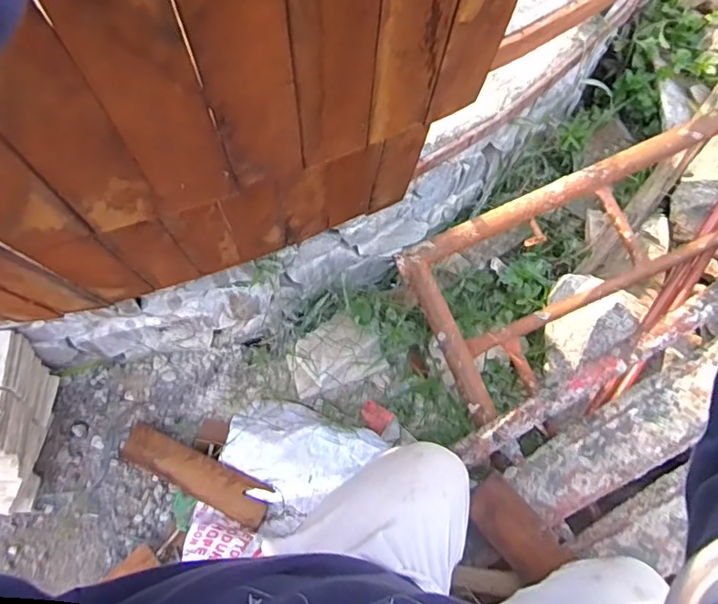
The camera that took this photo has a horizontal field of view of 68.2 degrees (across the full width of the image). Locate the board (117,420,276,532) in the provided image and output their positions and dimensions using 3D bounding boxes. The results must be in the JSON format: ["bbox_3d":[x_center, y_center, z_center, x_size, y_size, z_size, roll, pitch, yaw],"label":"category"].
[{"bbox_3d":[-0.329,0.338,1.055,0.354,0.019,0.079,17,67,25],"label":"board"}]

